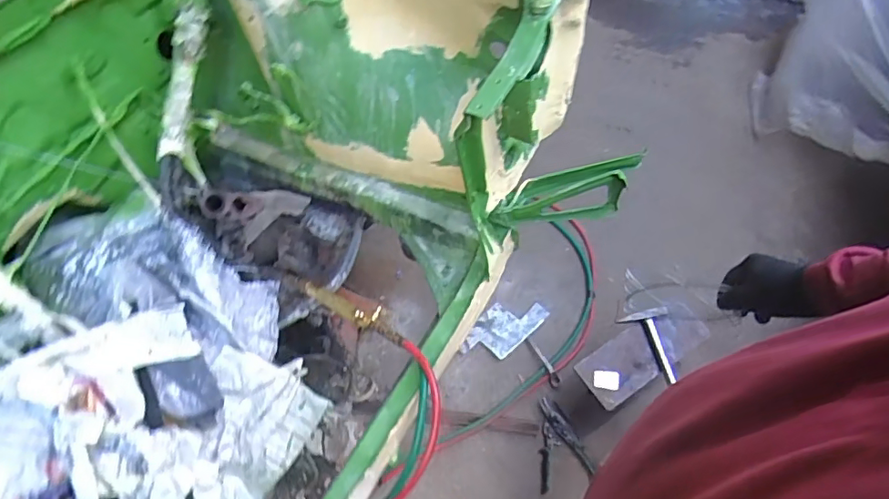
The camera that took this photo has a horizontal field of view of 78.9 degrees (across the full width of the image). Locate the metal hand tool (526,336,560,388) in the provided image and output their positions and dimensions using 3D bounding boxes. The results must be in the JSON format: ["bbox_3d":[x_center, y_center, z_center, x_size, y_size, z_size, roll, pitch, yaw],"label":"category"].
[{"bbox_3d":[0.284,0.314,1.539,0.035,0.017,0.152,-21,60,-8],"label":"metal hand tool"}]

